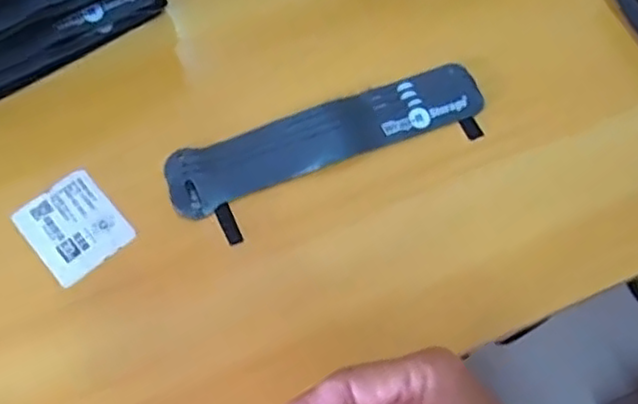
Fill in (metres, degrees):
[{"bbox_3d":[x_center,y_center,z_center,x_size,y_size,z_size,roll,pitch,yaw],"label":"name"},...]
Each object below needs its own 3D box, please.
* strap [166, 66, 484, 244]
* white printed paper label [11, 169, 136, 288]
[{"bbox_3d":[0.008,-0.035,0.408,0.196,0.018,0.056,-22,68,-10],"label":"strap"},{"bbox_3d":[-0.141,0.013,0.389,0.049,0.004,0.059,-37,70,-16],"label":"white printed paper label"}]

